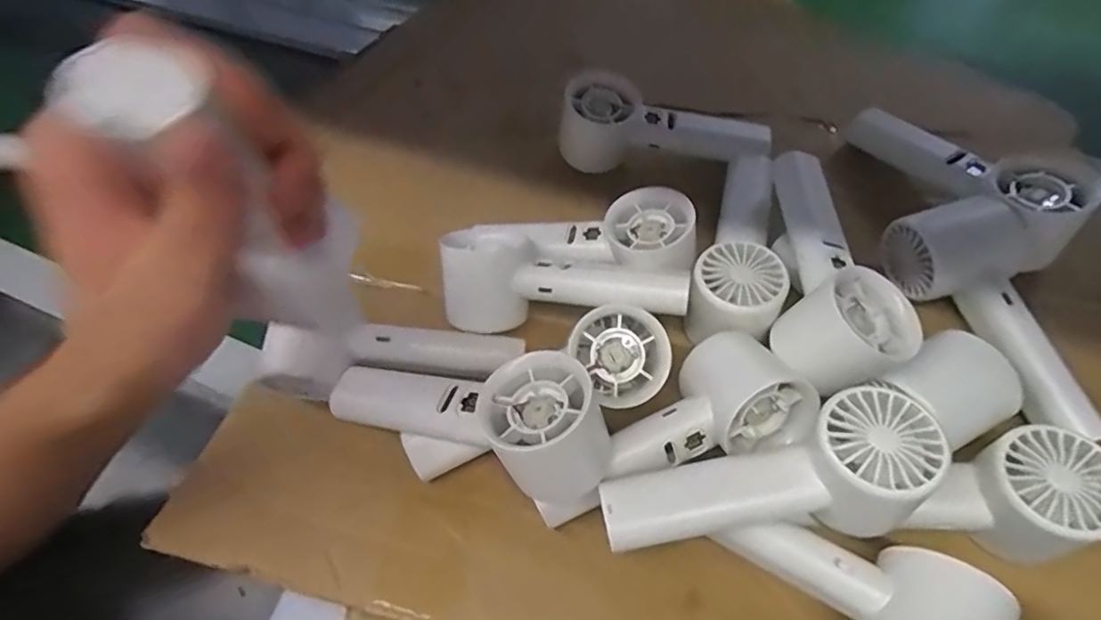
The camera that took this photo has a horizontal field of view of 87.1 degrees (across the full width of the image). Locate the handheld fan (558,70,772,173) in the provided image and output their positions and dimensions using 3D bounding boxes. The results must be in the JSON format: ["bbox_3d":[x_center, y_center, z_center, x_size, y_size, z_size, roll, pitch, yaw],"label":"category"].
[{"bbox_3d":[0.087,-0.140,0.444,0.158,0.052,0.050,4,60,5],"label":"handheld fan"}]

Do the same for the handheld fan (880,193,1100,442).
[{"bbox_3d":[0.267,0.006,0.350,0.064,0.052,0.147,-9,60,-3],"label":"handheld fan"}]

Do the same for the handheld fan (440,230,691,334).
[{"bbox_3d":[0.008,-0.021,0.365,0.154,0.048,0.062,5,60,6],"label":"handheld fan"}]

